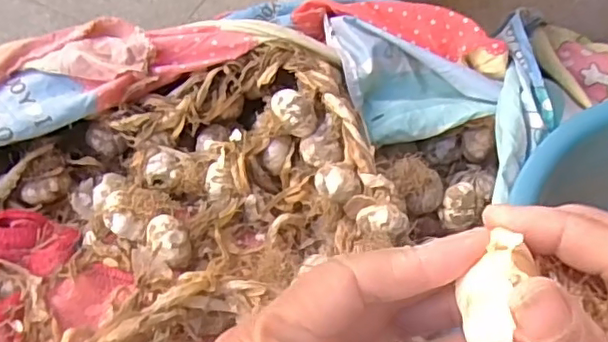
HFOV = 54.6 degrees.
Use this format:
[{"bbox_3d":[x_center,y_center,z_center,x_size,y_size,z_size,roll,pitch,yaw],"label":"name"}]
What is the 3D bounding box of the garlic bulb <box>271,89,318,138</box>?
[{"bbox_3d":[-0.010,-0.063,0.649,0.052,0.035,0.044,4,61,-1],"label":"garlic bulb"}]

